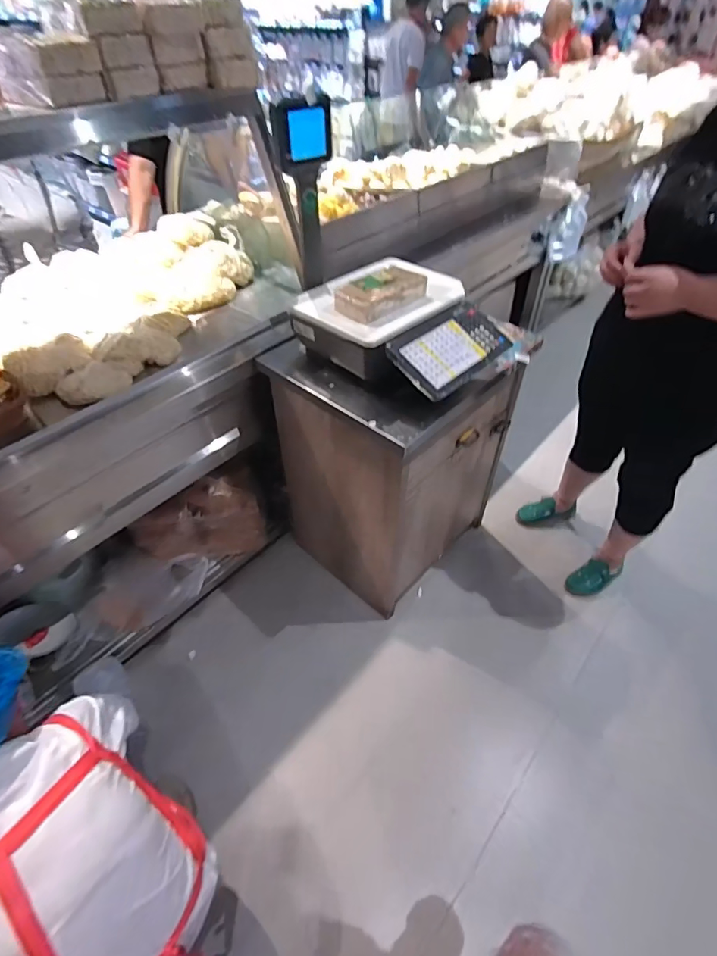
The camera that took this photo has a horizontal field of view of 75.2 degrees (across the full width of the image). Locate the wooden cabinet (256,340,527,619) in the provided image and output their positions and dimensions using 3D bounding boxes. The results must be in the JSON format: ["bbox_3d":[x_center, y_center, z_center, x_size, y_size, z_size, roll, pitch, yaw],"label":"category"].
[{"bbox_3d":[0.098,-0.080,1.453,0.491,0.725,0.548,34,54,27],"label":"wooden cabinet"}]

